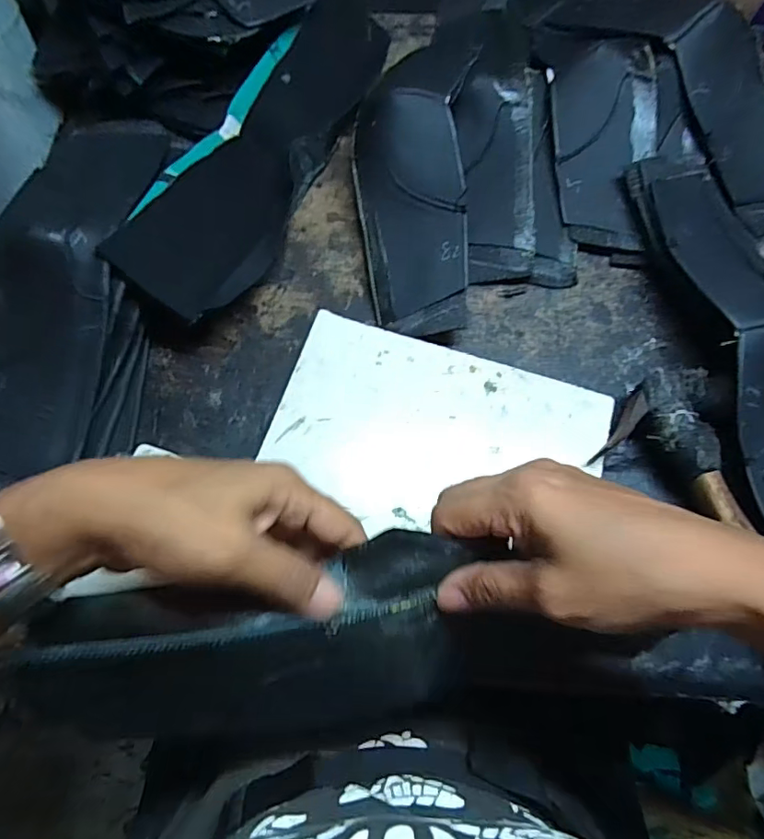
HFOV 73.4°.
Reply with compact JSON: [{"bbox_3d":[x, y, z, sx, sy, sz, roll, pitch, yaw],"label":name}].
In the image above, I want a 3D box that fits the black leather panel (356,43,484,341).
[{"bbox_3d":[0.023,-0.168,0.392,0.080,0.032,0.201,-2,93,-1],"label":"black leather panel"}]

